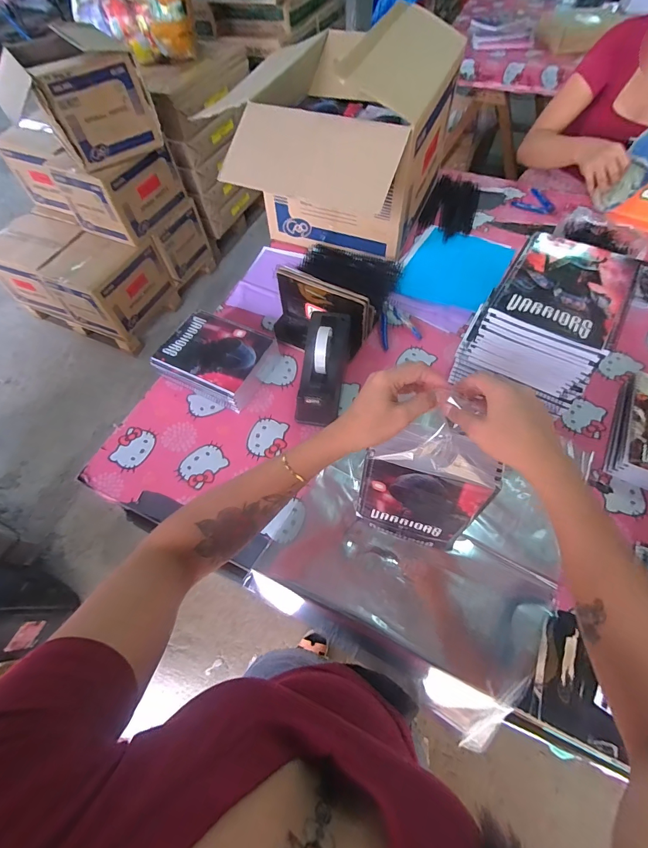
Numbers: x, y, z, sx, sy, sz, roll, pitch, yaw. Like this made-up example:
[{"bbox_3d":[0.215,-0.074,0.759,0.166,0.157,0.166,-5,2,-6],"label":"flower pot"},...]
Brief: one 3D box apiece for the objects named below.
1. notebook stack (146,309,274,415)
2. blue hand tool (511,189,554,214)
[{"bbox_3d":[-0.219,-0.134,0.761,0.200,0.060,0.163,24,64,16],"label":"notebook stack"},{"bbox_3d":[0.583,-0.602,1.023,0.093,0.013,0.102,-1,62,1],"label":"blue hand tool"}]

